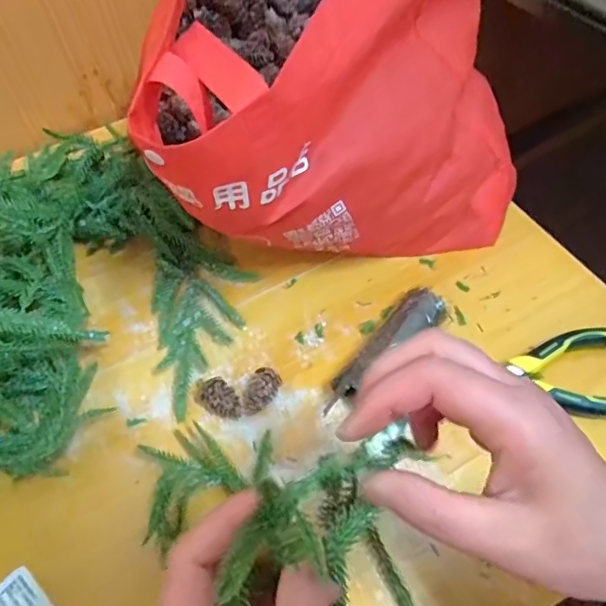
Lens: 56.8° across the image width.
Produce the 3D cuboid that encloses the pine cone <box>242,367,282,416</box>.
[{"bbox_3d":[-0.031,0.066,0.411,0.021,0.022,0.034,36,65,25],"label":"pine cone"}]

